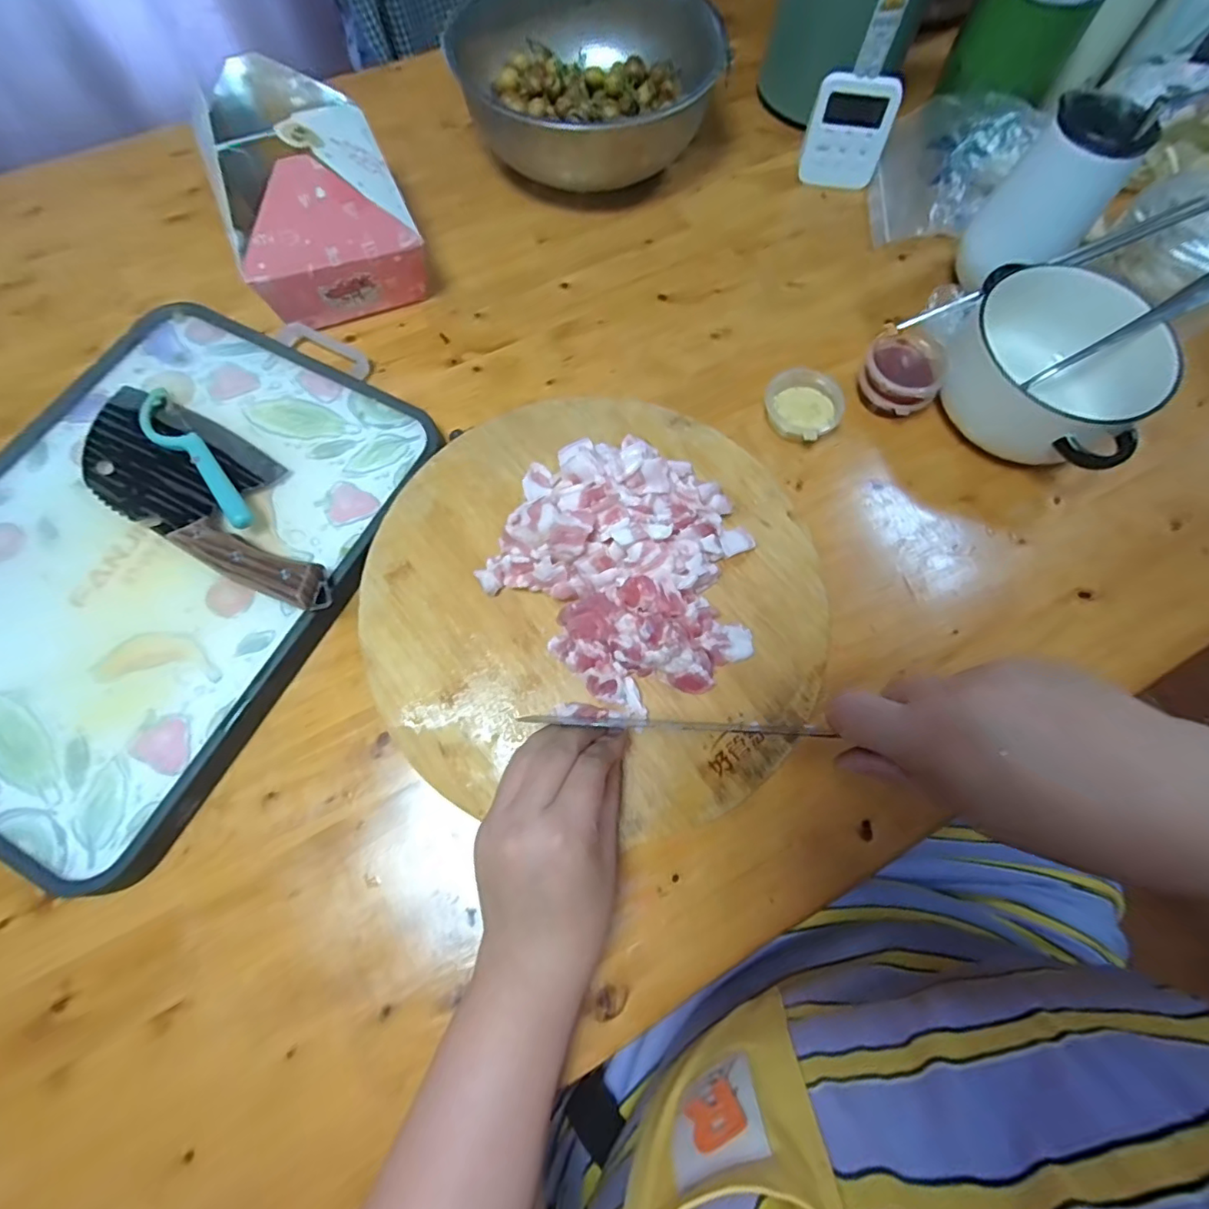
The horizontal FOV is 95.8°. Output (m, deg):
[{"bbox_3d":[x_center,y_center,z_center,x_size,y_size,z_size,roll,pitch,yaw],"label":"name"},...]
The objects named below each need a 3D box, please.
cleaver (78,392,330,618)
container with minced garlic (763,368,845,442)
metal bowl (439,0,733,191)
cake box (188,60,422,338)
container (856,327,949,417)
[{"bbox_3d":[-0.290,-0.084,0.403,0.256,0.023,0.090,30,73,9],"label":"cleaver"},{"bbox_3d":[0.164,-0.165,0.453,0.058,0.035,0.058,0,71,-1],"label":"container with minced garlic"},{"bbox_3d":[-0.021,-0.498,0.540,0.223,0.093,0.223,0,71,-1],"label":"metal bowl"},{"bbox_3d":[-0.241,-0.340,0.459,0.127,0.114,0.170,-20,73,-8],"label":"cake box"},{"bbox_3d":[0.247,-0.191,0.455,0.062,0.038,0.065,0,71,-1],"label":"container"}]

